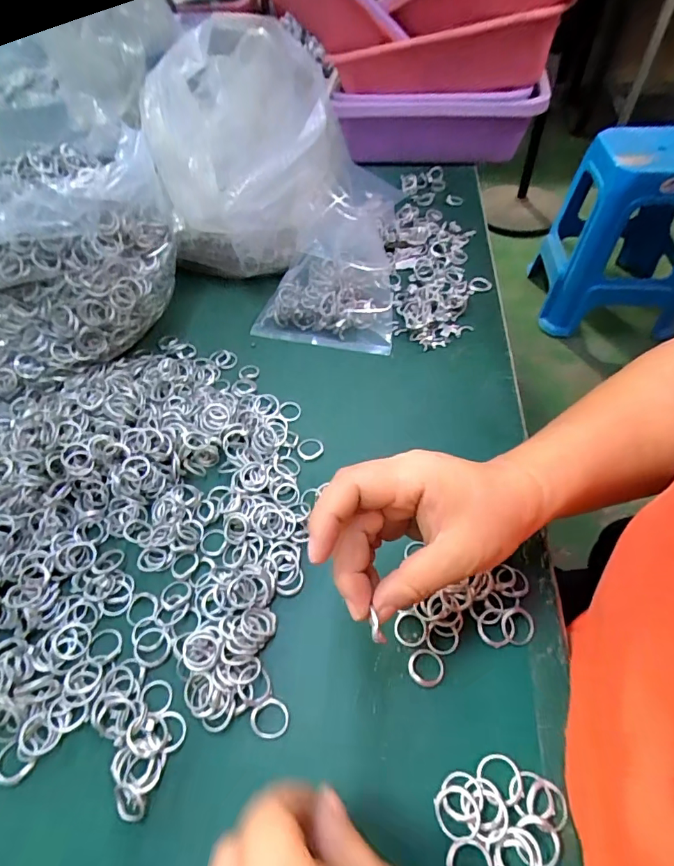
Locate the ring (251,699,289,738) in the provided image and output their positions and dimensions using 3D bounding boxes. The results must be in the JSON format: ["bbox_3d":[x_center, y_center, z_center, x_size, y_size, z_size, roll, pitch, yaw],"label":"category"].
[{"bbox_3d":[-0.039,0.166,0.273,0.021,0.004,0.020,-2,52,3],"label":"ring"}]

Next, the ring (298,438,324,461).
[{"bbox_3d":[-0.022,0.013,0.393,0.022,0.004,0.021,-2,52,3],"label":"ring"}]

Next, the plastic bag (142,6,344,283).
[{"bbox_3d":[-0.092,-0.258,0.471,0.164,0.209,0.183,-14,52,-6],"label":"plastic bag"}]

